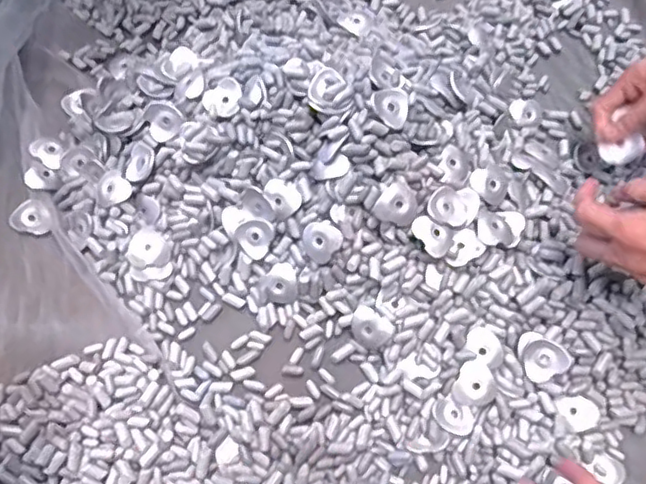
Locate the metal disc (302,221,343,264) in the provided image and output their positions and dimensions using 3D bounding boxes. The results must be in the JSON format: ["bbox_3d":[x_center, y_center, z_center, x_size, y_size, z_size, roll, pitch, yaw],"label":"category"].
[{"bbox_3d":[-0.002,-0.001,0.541,0.033,0.006,0.034,2,97,14],"label":"metal disc"}]

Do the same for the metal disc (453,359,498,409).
[{"bbox_3d":[0.127,0.118,0.520,0.034,0.008,0.038,12,81,1],"label":"metal disc"}]

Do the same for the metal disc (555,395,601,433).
[{"bbox_3d":[0.209,0.139,0.511,0.028,0.007,0.032,-31,71,-10],"label":"metal disc"}]

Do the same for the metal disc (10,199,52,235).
[{"bbox_3d":[-0.273,-0.022,0.592,0.035,0.004,0.034,2,81,-11],"label":"metal disc"}]

